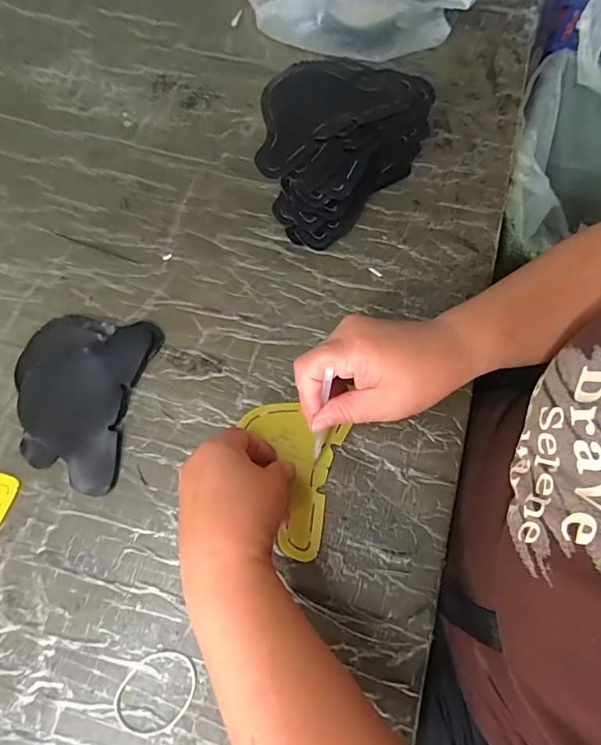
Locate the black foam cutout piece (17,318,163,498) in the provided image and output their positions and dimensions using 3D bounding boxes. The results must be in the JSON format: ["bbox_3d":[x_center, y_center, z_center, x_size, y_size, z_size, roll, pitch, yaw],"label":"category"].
[{"bbox_3d":[-0.197,0.018,0.404,0.110,0.016,0.147,12,73,4],"label":"black foam cutout piece"}]

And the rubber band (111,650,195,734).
[{"bbox_3d":[-0.103,0.229,0.331,0.048,0.004,0.059,40,77,12],"label":"rubber band"}]

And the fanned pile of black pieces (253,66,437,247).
[{"bbox_3d":[0.029,-0.216,0.433,0.120,0.086,0.170,40,77,12],"label":"fanned pile of black pieces"}]

